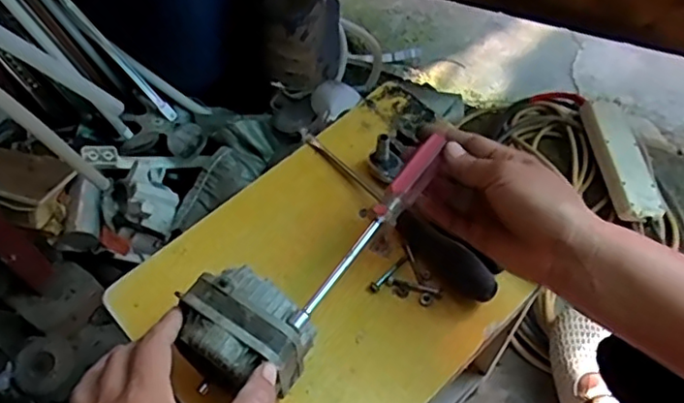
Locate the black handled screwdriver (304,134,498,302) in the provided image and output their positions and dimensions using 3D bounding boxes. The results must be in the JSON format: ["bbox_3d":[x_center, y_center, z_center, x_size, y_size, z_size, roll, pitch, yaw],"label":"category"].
[{"bbox_3d":[0.040,0.009,0.526,0.026,0.024,0.217,-38,61,-22],"label":"black handled screwdriver"}]

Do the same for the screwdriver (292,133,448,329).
[{"bbox_3d":[0.021,0.019,0.428,0.018,0.013,0.165,31,69,22],"label":"screwdriver"}]

